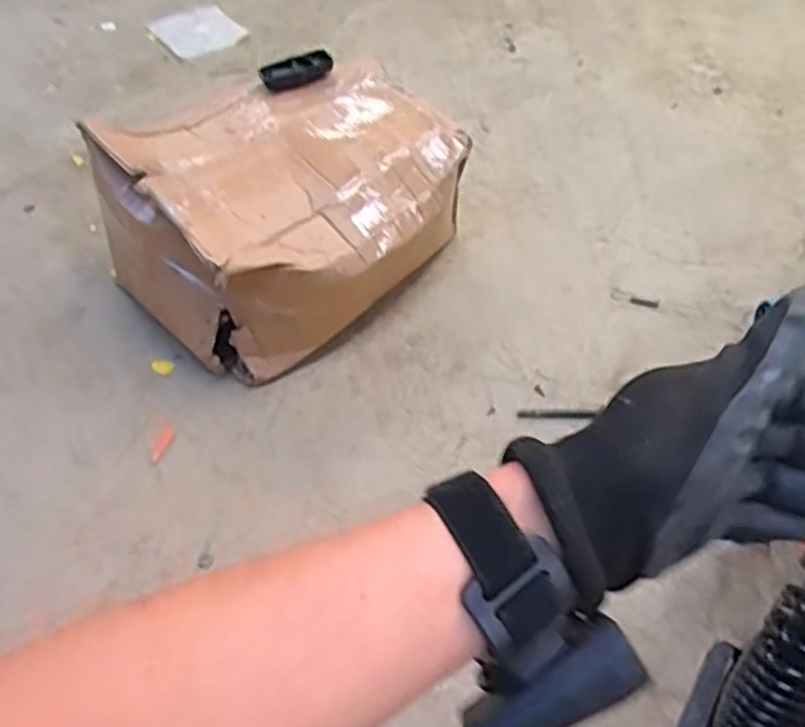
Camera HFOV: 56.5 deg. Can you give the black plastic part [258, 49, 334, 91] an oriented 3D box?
[{"bbox_3d":[-0.159,-0.446,1.134,0.113,0.025,0.048,-20,51,-13],"label":"black plastic part"}]

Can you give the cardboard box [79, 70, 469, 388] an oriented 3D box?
[{"bbox_3d":[-0.168,-0.219,1.067,0.363,0.233,0.445,34,58,27],"label":"cardboard box"}]

